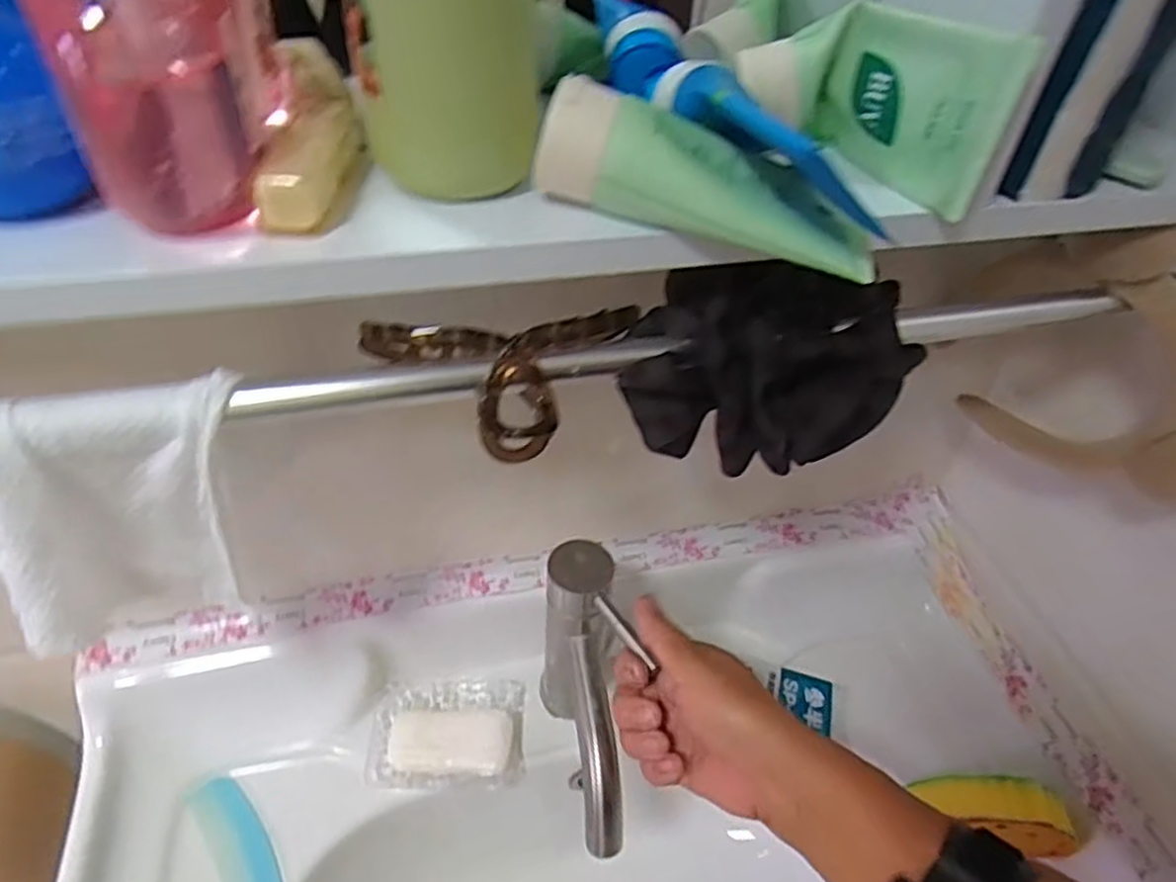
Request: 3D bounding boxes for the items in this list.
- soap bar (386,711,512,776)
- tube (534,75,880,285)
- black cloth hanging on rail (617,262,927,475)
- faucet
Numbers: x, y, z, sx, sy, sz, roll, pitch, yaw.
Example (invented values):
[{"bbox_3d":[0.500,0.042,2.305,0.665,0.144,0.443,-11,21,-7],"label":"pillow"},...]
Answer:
[{"bbox_3d":[-0.105,0.225,0.542,0.092,0.019,0.047,2,43,-2],"label":"soap bar"},{"bbox_3d":[0.046,-0.098,0.281,0.131,0.038,0.042,21,43,-4],"label":"tube"},{"bbox_3d":[0.086,-0.033,0.341,0.139,0.079,0.079,2,43,-2],"label":"black cloth hanging on rail"},{"bbox_3d":[0.007,0.181,0.486,0.050,0.175,0.154,-9,44,-14],"label":"faucet"}]

